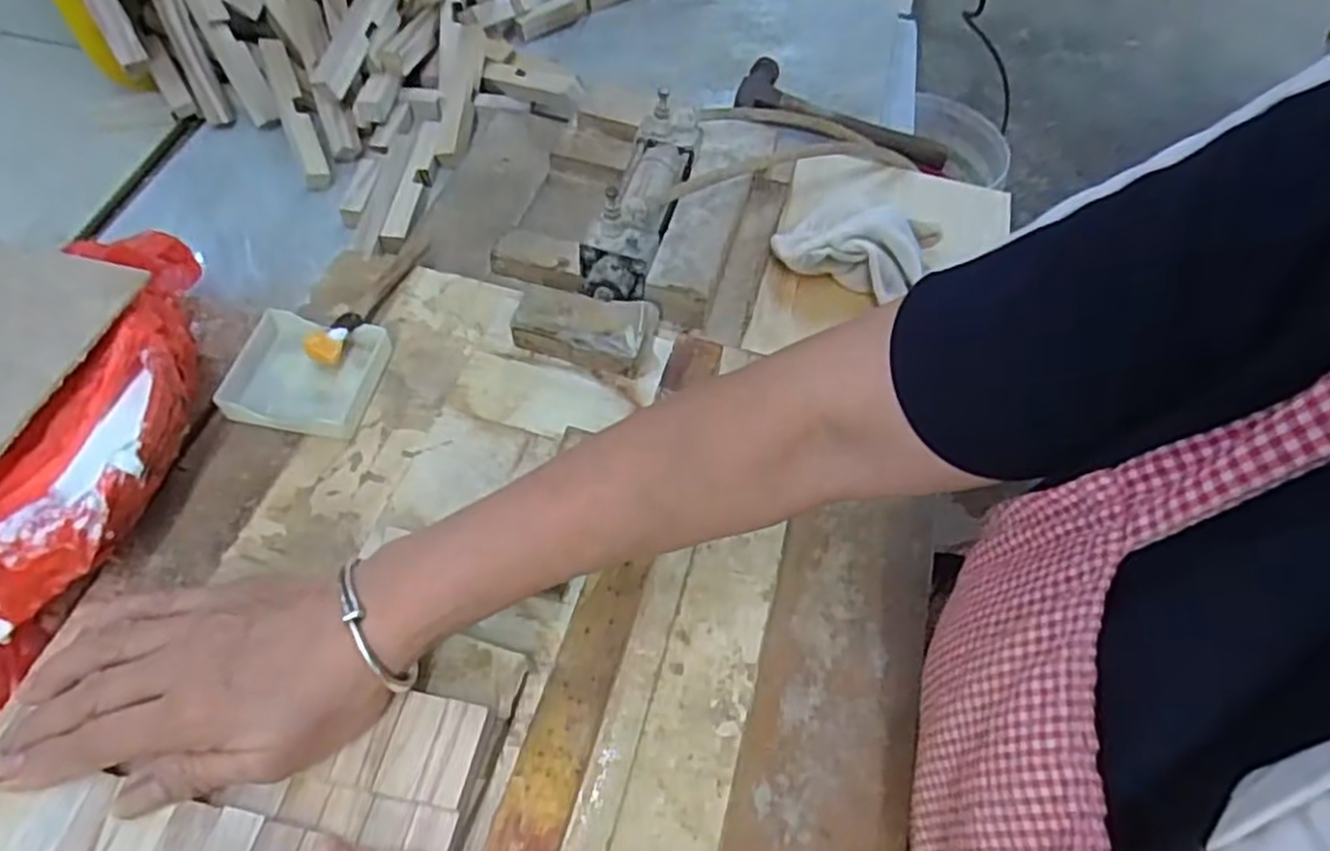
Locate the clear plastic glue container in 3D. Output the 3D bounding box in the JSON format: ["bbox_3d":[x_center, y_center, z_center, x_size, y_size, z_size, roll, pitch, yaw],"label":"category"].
[{"bbox_3d":[-0.209,-0.031,0.439,0.079,0.020,0.070,8,58,2],"label":"clear plastic glue container"}]

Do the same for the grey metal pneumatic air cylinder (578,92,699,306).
[{"bbox_3d":[-0.015,-0.154,0.503,0.047,0.044,0.158,15,58,7],"label":"grey metal pneumatic air cylinder"}]

